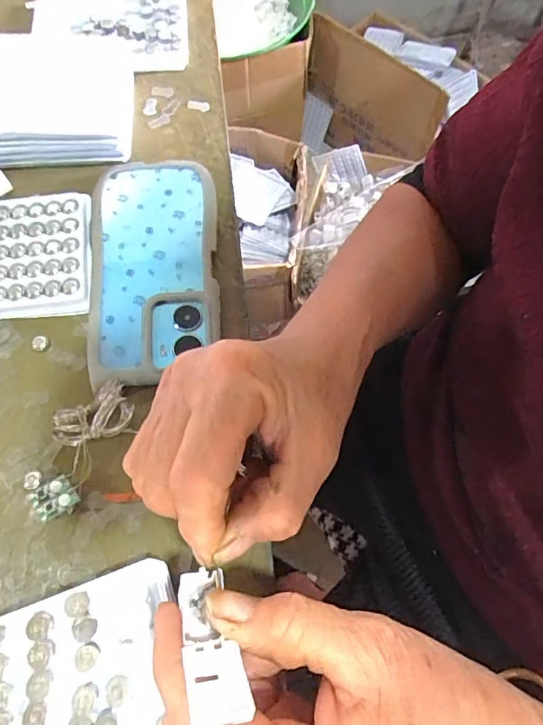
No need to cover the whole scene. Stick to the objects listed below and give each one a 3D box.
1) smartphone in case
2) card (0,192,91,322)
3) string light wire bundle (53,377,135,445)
[{"bbox_3d":[-0.080,-0.069,0.328,0.083,0.011,0.168,-5,69,-3],"label":"smartphone in case"},{"bbox_3d":[-0.186,-0.070,0.326,0.123,0.011,0.089,-7,69,-4],"label":"card"},{"bbox_3d":[-0.105,0.032,0.283,0.046,0.022,0.026,-24,71,-10],"label":"string light wire bundle"}]

